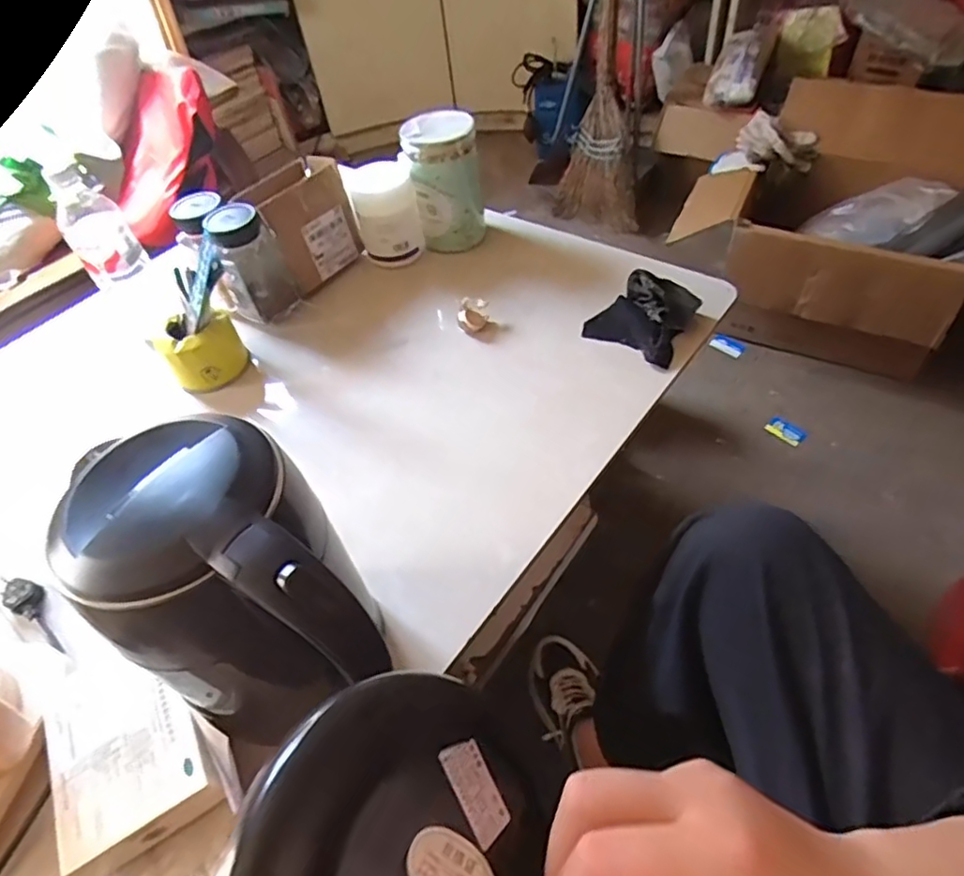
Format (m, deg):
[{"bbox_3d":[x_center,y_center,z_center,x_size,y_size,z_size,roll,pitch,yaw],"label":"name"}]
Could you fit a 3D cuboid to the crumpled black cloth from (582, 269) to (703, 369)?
[{"bbox_3d":[0.184,-0.143,0.728,0.114,0.060,0.093,24,57,24],"label":"crumpled black cloth"}]

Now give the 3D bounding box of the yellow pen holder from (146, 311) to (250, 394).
[{"bbox_3d":[-0.344,-0.109,0.757,0.094,0.067,0.080,-30,53,-17],"label":"yellow pen holder"}]

